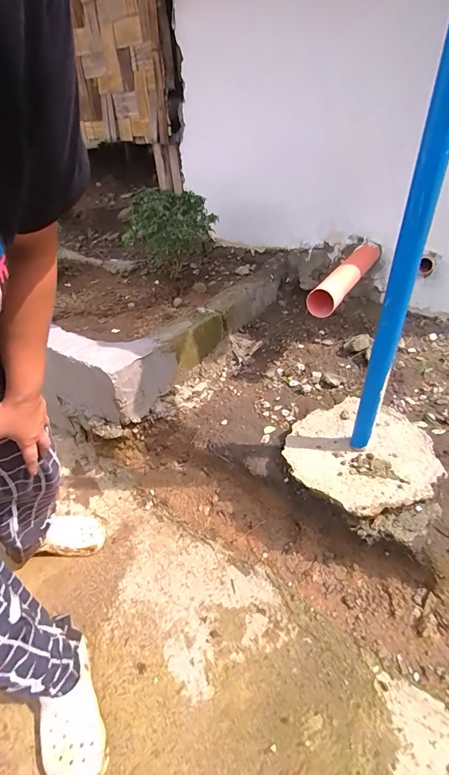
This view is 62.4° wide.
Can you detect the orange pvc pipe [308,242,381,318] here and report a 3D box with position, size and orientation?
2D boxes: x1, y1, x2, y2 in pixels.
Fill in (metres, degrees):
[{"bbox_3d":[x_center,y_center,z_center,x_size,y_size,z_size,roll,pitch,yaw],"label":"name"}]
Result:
[{"bbox_3d":[0.418,-0.385,1.274,0.108,0.089,0.513,17,43,25],"label":"orange pvc pipe"}]

